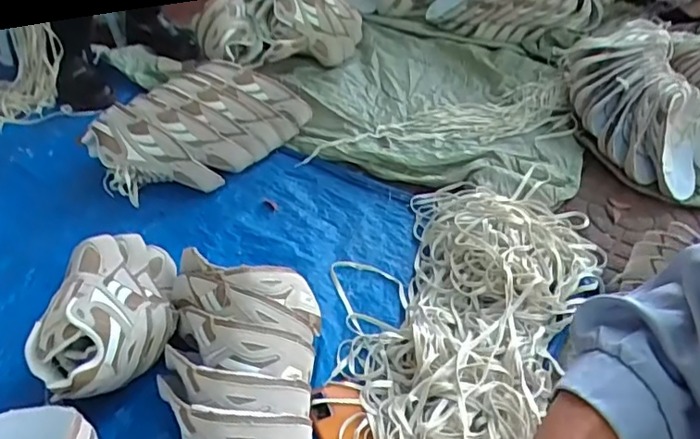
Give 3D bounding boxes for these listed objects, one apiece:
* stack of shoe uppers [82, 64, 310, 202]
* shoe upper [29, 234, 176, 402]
[{"bbox_3d":[-0.287,-0.172,1.147,0.409,0.193,0.194,-27,47,-28],"label":"stack of shoe uppers"},{"bbox_3d":[-0.342,0.124,0.819,0.177,0.127,0.263,-9,41,-10],"label":"shoe upper"}]

